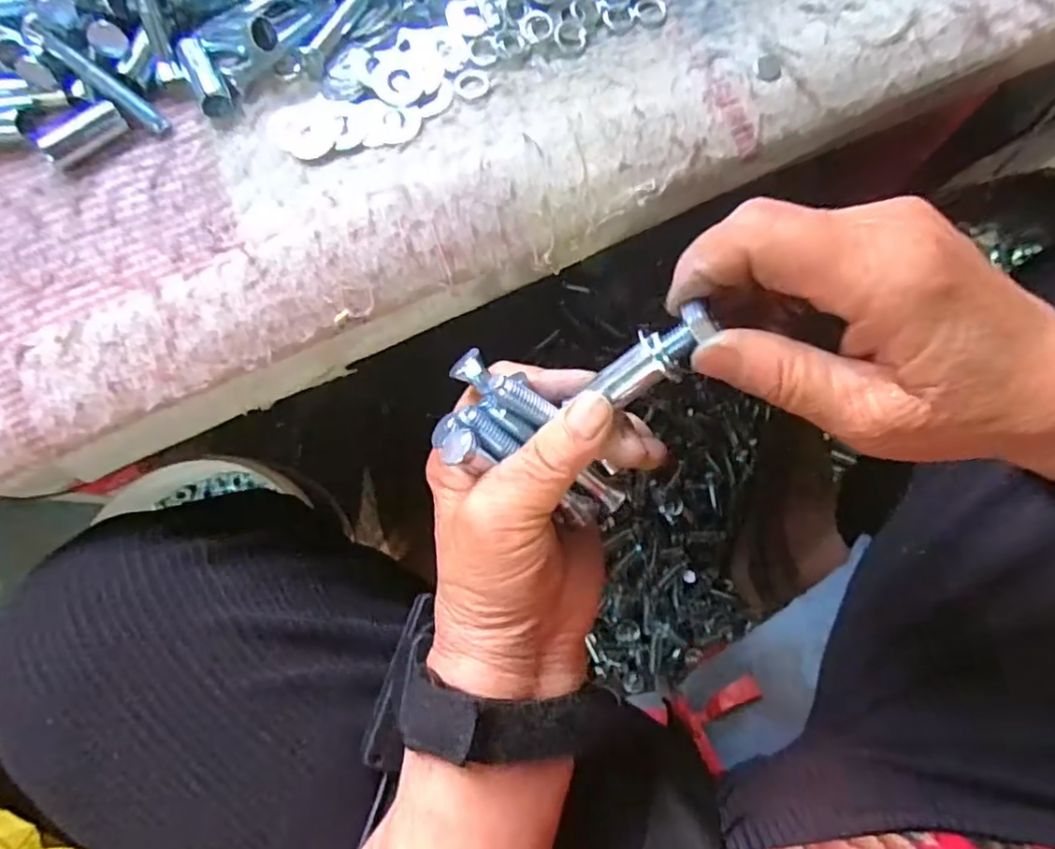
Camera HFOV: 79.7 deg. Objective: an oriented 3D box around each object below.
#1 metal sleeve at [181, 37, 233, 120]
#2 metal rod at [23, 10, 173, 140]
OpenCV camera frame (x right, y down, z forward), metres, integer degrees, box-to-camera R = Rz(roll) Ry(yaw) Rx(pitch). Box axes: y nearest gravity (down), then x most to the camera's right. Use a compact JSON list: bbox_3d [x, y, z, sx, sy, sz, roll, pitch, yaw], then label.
[{"bbox_3d":[-0.133,-0.144,0.261,0.011,0.011,0.038,-25,82,-4],"label":"metal sleeve"},{"bbox_3d":[-0.171,-0.139,0.253,0.056,0.004,0.008,38,83,-20],"label":"metal rod"}]

